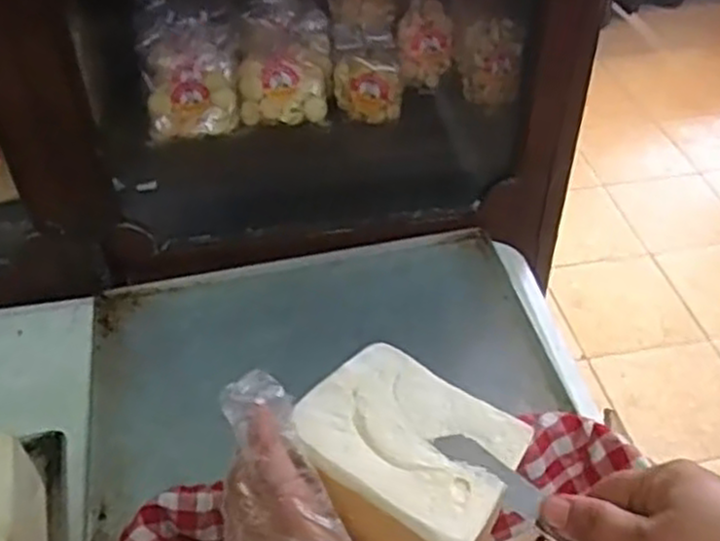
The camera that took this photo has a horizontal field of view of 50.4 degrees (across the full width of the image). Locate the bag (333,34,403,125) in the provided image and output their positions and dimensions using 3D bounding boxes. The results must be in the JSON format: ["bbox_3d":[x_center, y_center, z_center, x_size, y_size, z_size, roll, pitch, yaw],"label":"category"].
[{"bbox_3d":[0.010,-0.230,0.909,0.078,0.090,0.055,-3,40,-7],"label":"bag"}]

